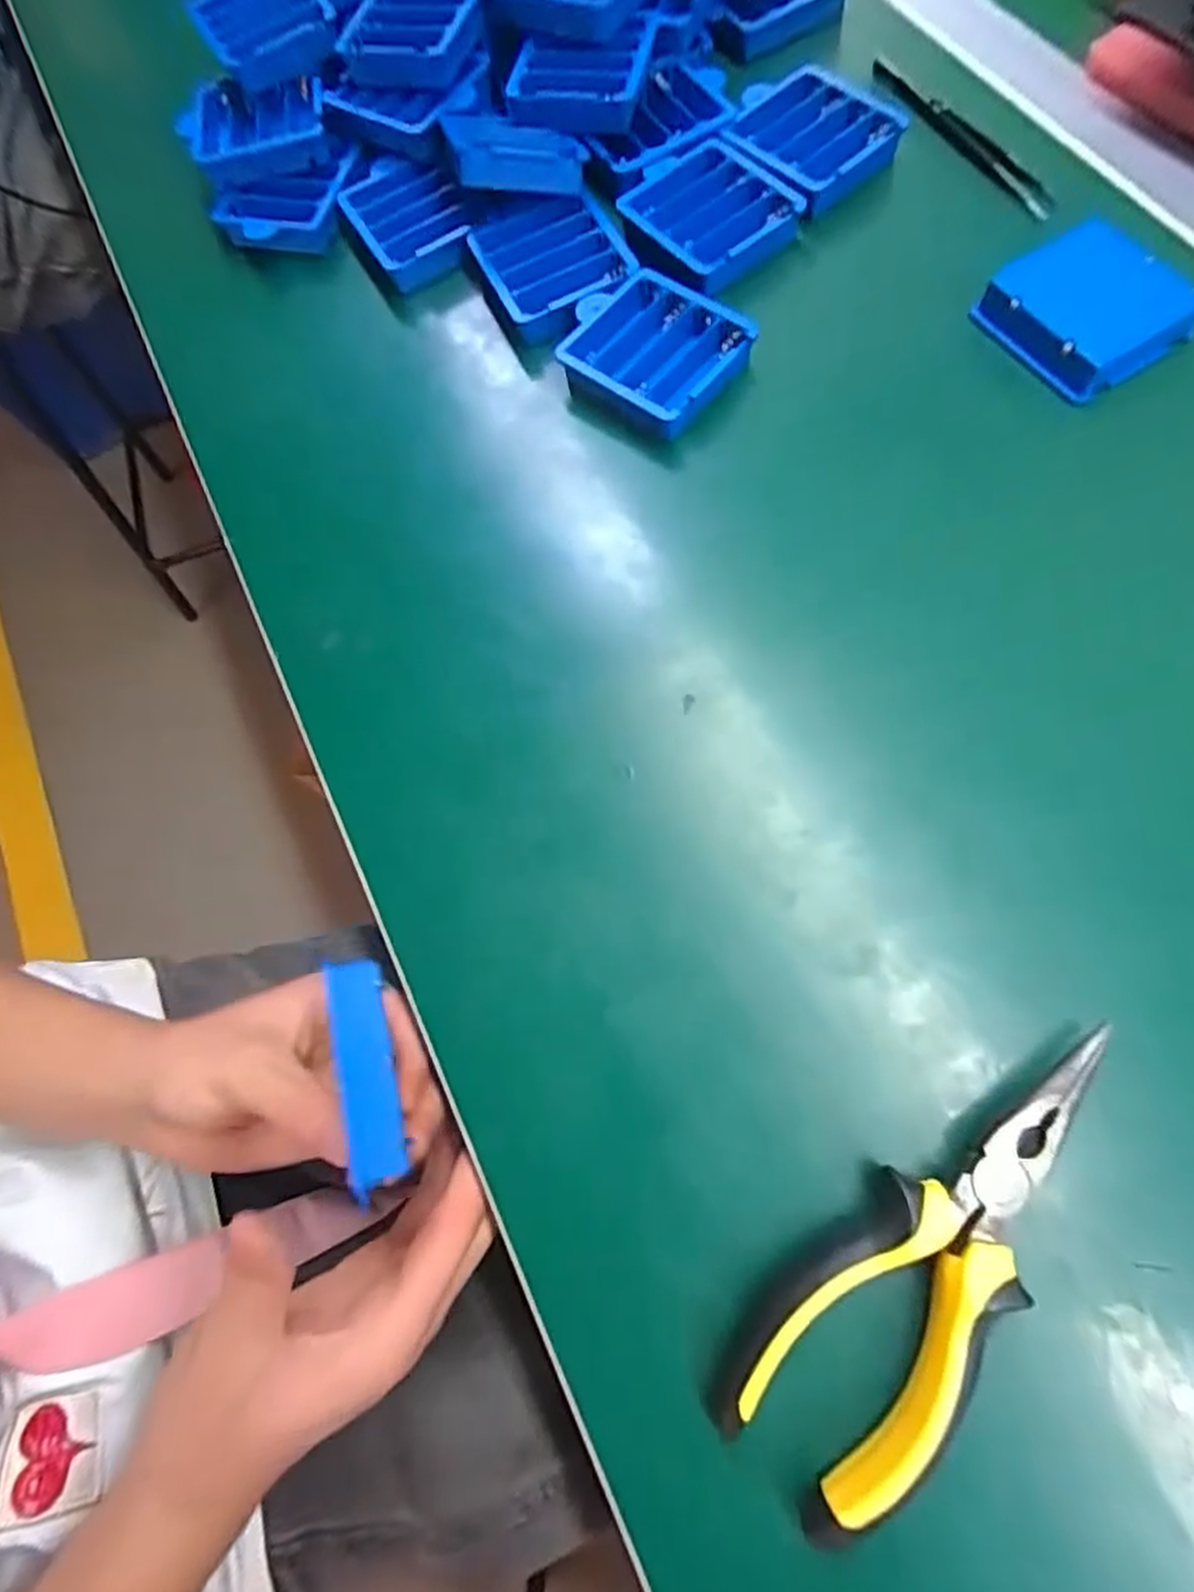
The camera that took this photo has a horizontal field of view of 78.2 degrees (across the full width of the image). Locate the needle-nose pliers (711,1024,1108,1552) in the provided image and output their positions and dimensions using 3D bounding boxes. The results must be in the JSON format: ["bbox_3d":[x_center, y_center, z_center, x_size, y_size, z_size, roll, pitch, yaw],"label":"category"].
[{"bbox_3d":[0.095,0.130,0.211,0.048,0.021,0.147,40,80,17],"label":"needle-nose pliers"}]

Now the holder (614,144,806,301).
[{"bbox_3d":[0.053,-0.280,0.349,0.062,0.012,0.078,-35,71,-6],"label":"holder"}]

